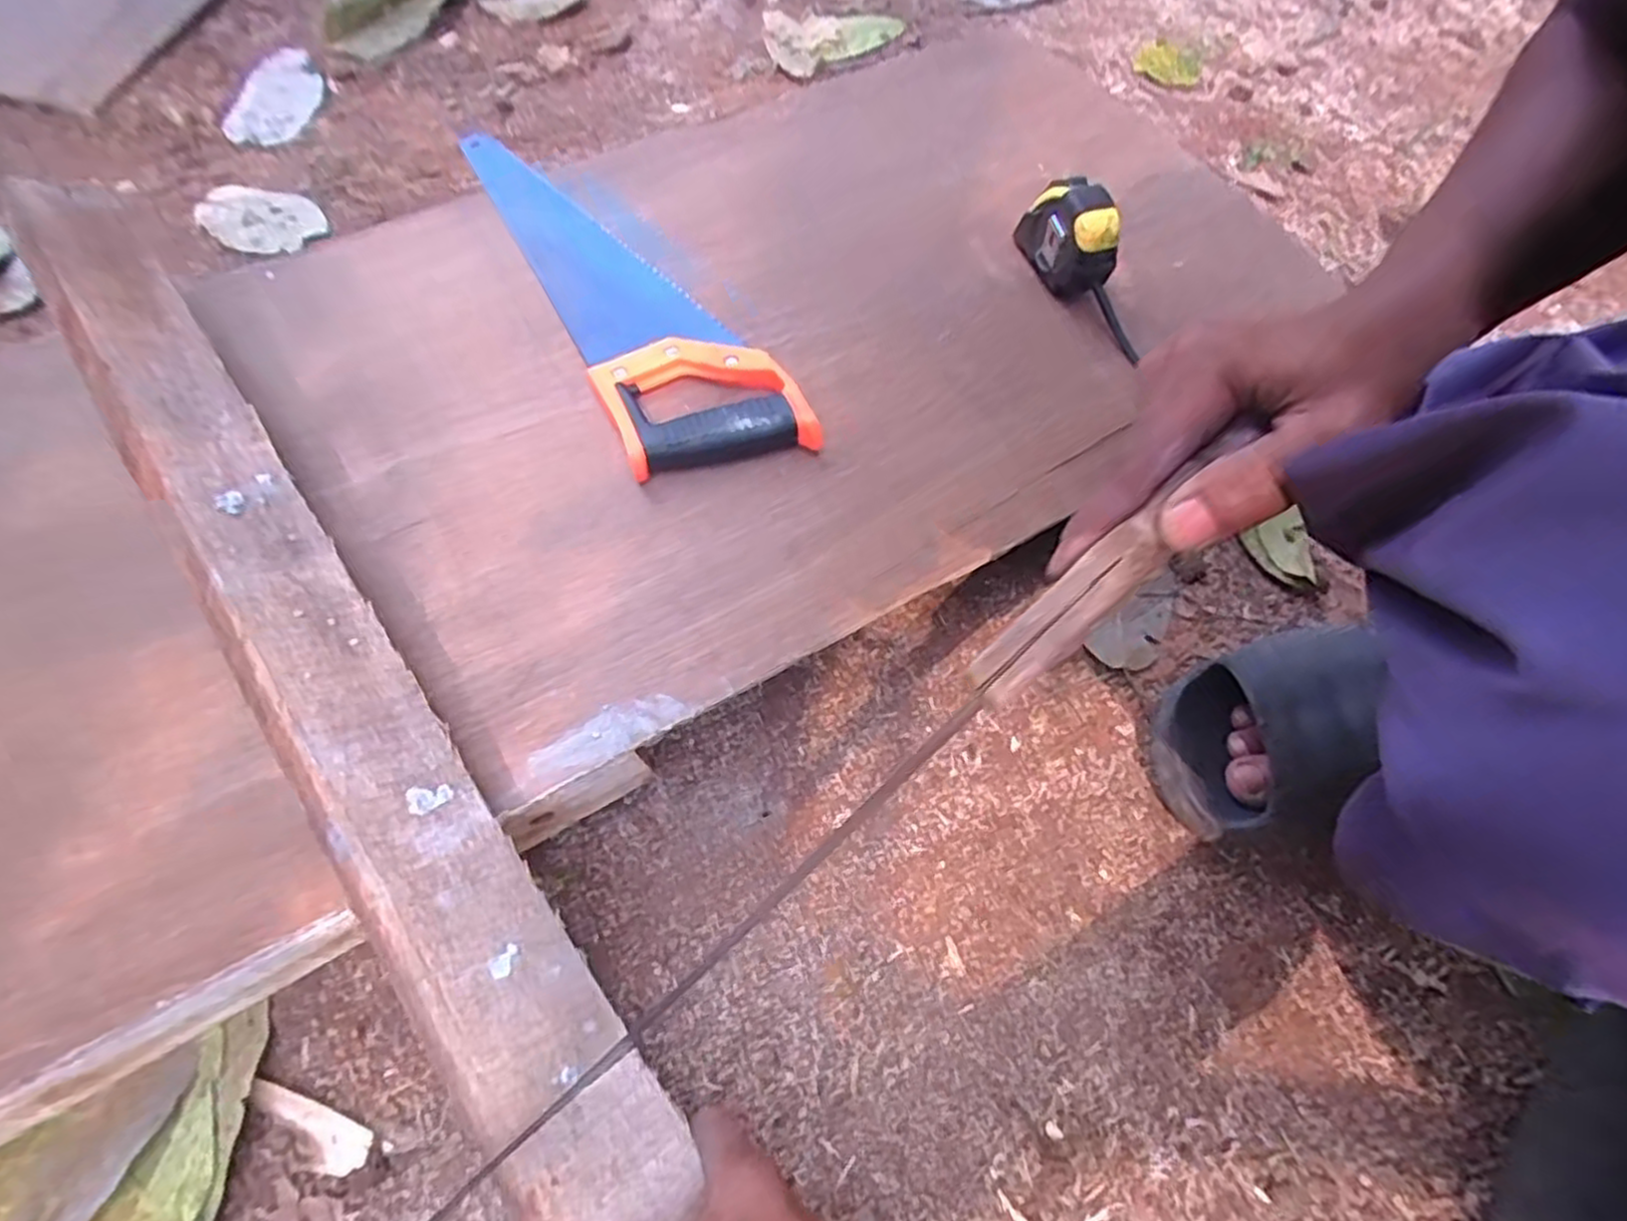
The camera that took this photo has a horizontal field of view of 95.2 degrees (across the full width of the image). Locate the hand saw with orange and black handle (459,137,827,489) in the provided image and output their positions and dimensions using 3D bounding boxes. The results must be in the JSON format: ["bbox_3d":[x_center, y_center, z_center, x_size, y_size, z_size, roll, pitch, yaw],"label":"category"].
[{"bbox_3d":[-0.145,-0.249,0.560,0.115,0.025,0.436,-25,63,-13],"label":"hand saw with orange and black handle"}]

